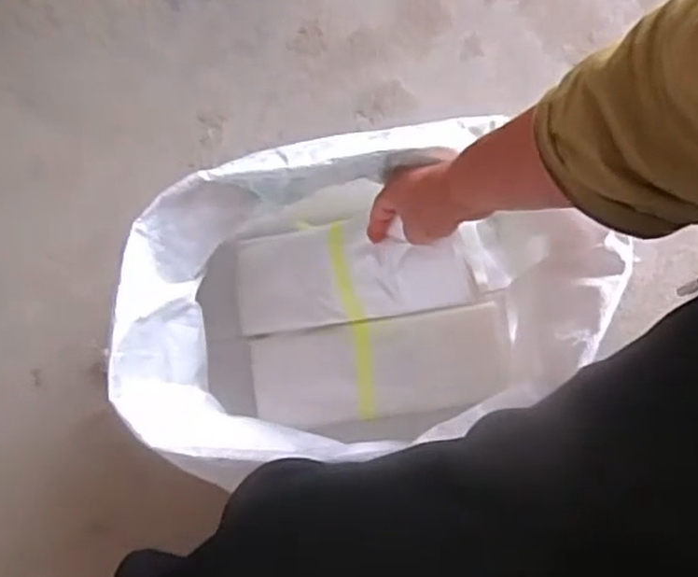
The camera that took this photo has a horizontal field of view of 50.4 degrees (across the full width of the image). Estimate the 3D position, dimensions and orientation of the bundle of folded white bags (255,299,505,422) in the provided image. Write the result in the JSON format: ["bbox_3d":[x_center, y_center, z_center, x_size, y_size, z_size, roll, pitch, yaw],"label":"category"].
[{"bbox_3d":[0.036,0.083,0.794,0.267,0.028,0.101,-9,78,-2],"label":"bundle of folded white bags"}]

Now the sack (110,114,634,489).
[{"bbox_3d":[0.013,0.016,0.699,0.389,0.265,0.248,-11,78,-2],"label":"sack"}]

